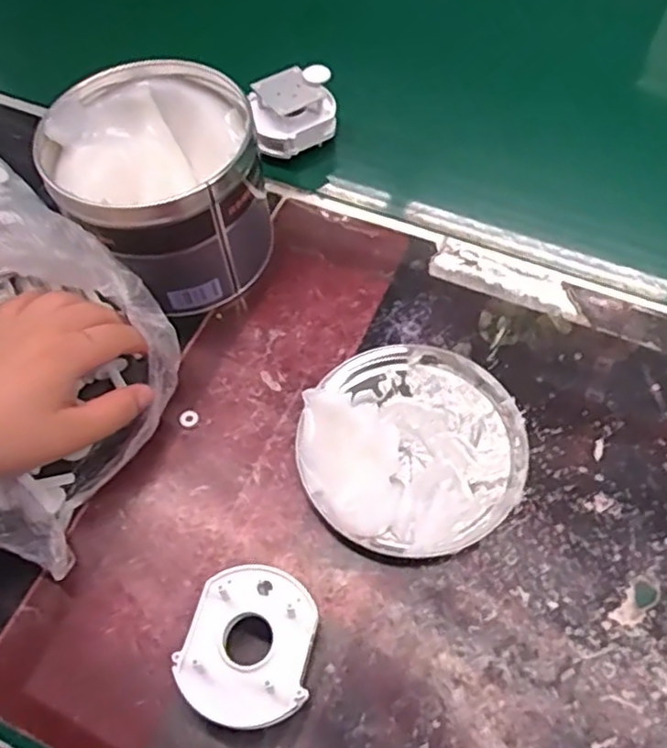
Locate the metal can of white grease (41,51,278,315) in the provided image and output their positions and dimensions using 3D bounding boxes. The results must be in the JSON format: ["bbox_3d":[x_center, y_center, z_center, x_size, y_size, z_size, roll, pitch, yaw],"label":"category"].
[{"bbox_3d":[-0.110,-0.120,0.443,0.130,0.101,0.130,-17,60,-7],"label":"metal can of white grease"}]

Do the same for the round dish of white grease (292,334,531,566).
[{"bbox_3d":[0.044,0.036,0.384,0.126,0.028,0.127,-1,60,2],"label":"round dish of white grease"}]

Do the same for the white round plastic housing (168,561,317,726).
[{"bbox_3d":[-0.040,0.133,0.330,0.061,0.028,0.071,4,60,5],"label":"white round plastic housing"}]

